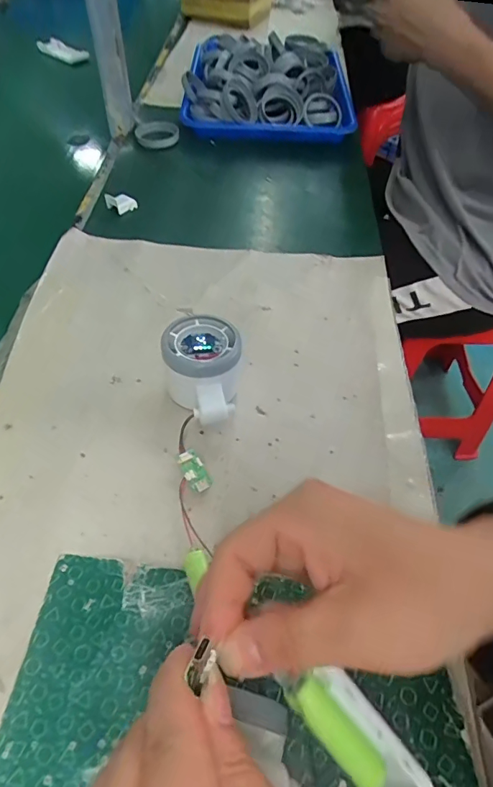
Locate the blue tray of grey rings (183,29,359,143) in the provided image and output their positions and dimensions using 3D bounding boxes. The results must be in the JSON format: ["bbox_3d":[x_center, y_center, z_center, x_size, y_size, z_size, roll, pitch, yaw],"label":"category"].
[{"bbox_3d":[0.037,-0.503,0.708,0.255,0.068,0.341,1,52,-1],"label":"blue tray of grey rings"}]

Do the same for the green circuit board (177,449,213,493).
[{"bbox_3d":[-0.036,0.053,0.310,0.016,0.004,0.031,-28,70,-30],"label":"green circuit board"}]

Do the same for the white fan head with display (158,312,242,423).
[{"bbox_3d":[-0.035,-0.013,0.343,0.062,0.054,0.084,4,52,1],"label":"white fan head with display"}]

